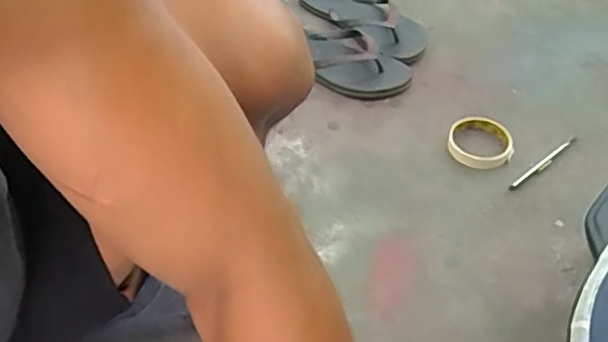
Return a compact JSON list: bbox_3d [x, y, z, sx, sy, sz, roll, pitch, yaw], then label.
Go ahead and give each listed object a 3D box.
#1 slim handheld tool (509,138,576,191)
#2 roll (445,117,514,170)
[{"bbox_3d":[0.328,-0.013,0.847,0.142,0.012,0.014,-29,53,-22],"label":"slim handheld tool"},{"bbox_3d":[0.246,-0.040,0.865,0.089,0.019,0.082,-1,48,1],"label":"roll"}]

